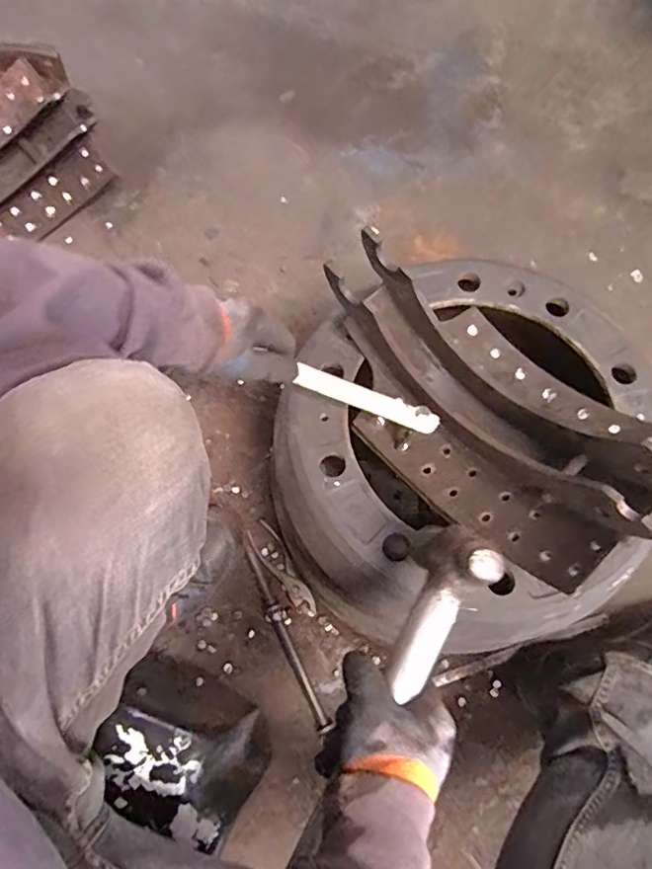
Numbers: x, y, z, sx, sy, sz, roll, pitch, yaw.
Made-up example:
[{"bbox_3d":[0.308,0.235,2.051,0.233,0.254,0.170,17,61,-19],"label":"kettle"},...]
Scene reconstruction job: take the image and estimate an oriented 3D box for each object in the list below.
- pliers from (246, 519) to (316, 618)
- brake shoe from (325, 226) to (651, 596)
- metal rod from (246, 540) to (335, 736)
[{"bbox_3d":[-0.056,0.184,0.777,0.037,0.007,0.141,-37,75,-13],"label":"pliers"},{"bbox_3d":[0.155,-0.044,0.558,0.195,0.160,0.352,-41,76,-14],"label":"brake shoe"},{"bbox_3d":[-0.055,0.264,0.745,0.022,0.015,0.253,-24,72,-9],"label":"metal rod"}]

